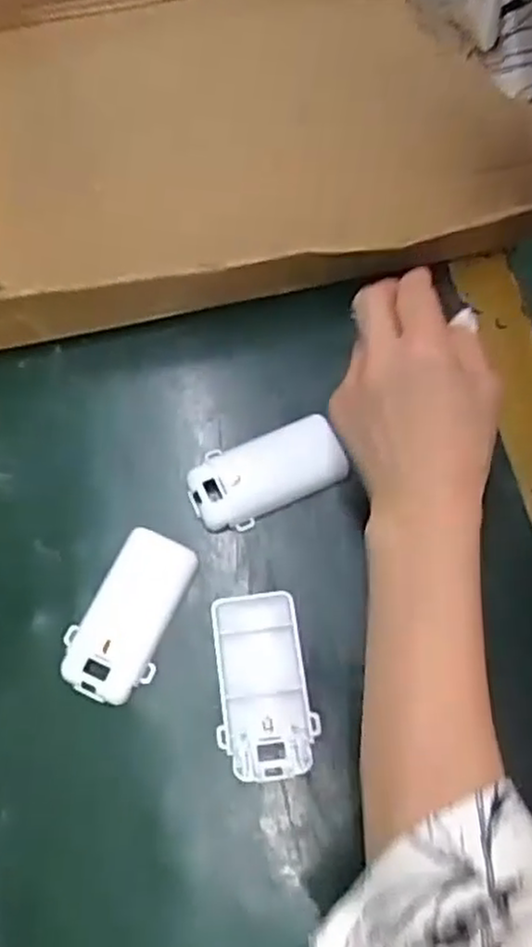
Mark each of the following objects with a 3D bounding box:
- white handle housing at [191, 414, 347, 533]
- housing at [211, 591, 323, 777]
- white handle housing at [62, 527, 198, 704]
[{"bbox_3d":[0.000,-0.001,0.435,0.091,0.011,0.047,-22,71,-4],"label":"white handle housing"},{"bbox_3d":[-0.001,0.112,0.390,0.047,0.015,0.093,-7,70,1],"label":"housing"},{"bbox_3d":[-0.076,0.077,0.403,0.048,0.014,0.093,18,72,9],"label":"white handle housing"}]

